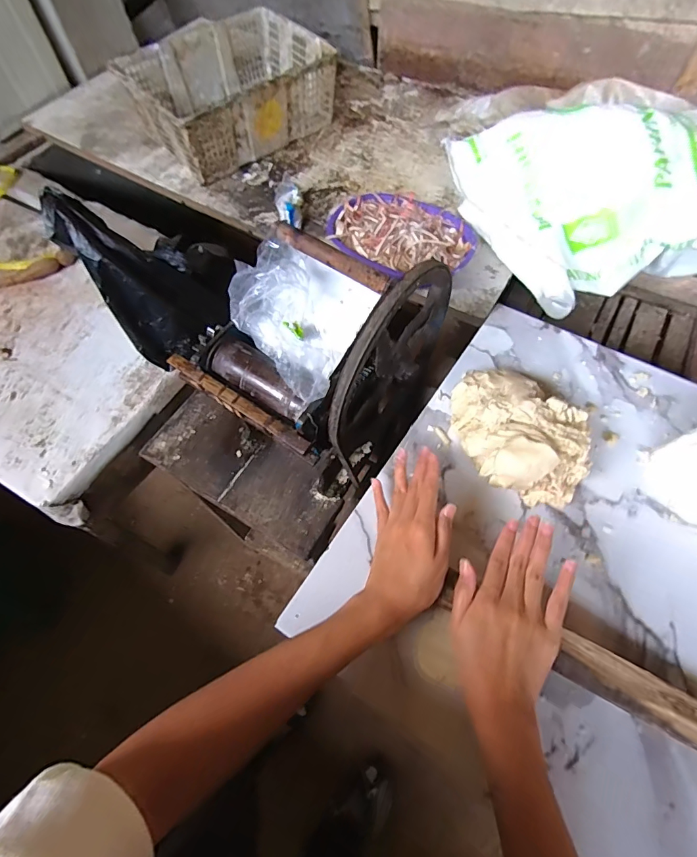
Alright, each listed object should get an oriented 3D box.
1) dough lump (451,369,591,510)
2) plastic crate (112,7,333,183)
[{"bbox_3d":[0.182,0.001,0.462,0.118,0.068,0.163,-39,68,-17],"label":"dough lump"},{"bbox_3d":[-0.304,-0.869,1.118,0.464,0.166,0.341,-39,69,-17],"label":"plastic crate"}]

